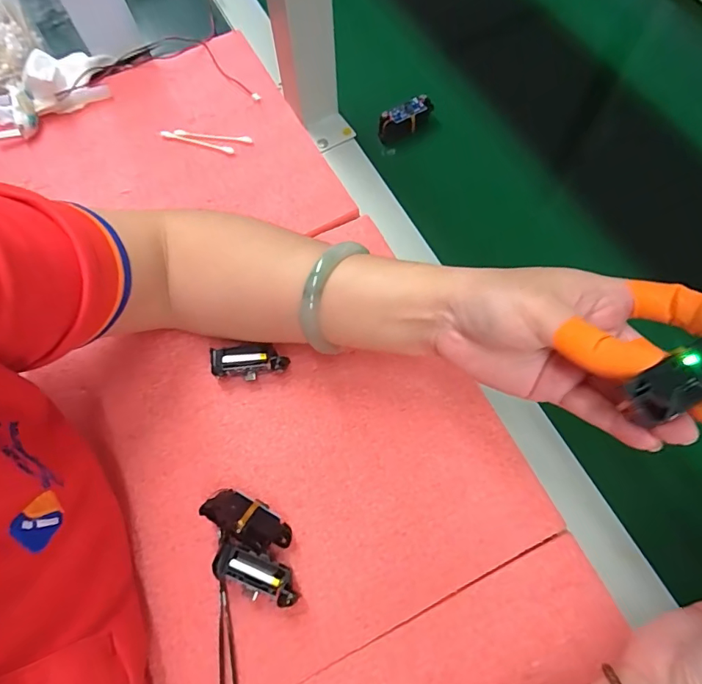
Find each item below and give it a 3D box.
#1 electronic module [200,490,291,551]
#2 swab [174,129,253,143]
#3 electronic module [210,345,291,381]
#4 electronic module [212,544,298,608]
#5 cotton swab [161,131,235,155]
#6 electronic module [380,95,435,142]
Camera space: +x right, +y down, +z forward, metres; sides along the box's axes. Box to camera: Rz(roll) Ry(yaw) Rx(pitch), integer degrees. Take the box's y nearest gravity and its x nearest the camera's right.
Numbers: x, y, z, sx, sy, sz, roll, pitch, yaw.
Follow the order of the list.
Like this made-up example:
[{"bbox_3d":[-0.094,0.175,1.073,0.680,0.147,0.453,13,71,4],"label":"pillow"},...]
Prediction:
[{"bbox_3d":[-0.063,0.110,0.279,0.056,0.016,0.024,28,71,-1],"label":"electronic module"},{"bbox_3d":[-0.125,-0.187,0.412,0.073,0.004,0.007,10,69,7],"label":"swab"},{"bbox_3d":[-0.071,0.016,0.324,0.054,0.020,0.020,3,68,4],"label":"electronic module"},{"bbox_3d":[-0.055,0.138,0.272,0.051,0.021,0.021,22,70,11],"label":"electronic module"},{"bbox_3d":[-0.139,-0.180,0.410,0.073,0.004,0.007,19,70,10],"label":"cotton swab"},{"bbox_3d":[0.050,-0.205,0.421,0.051,0.024,0.017,-27,69,-8],"label":"electronic module"}]

